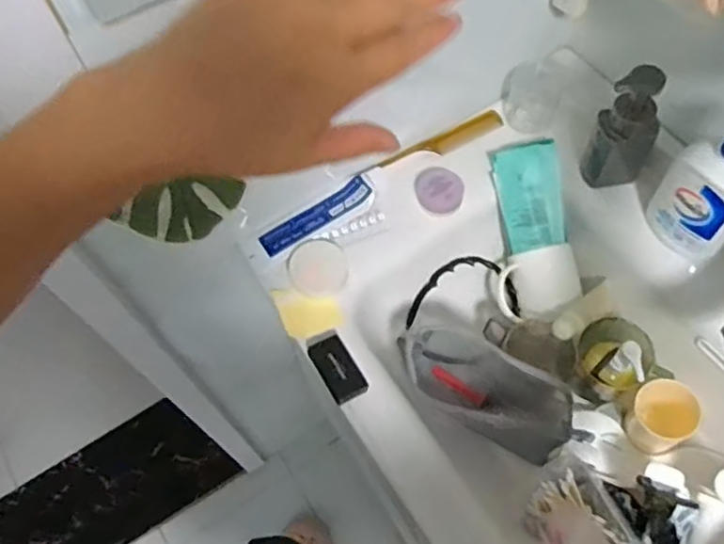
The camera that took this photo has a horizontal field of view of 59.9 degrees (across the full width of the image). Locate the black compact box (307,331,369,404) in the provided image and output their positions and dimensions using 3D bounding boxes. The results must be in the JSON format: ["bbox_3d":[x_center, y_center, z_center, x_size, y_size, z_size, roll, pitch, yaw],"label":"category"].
[{"bbox_3d":[-0.025,0.098,0.644,0.039,0.027,0.067,-28,64,-11],"label":"black compact box"}]

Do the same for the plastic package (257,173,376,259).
[{"bbox_3d":[-0.049,-0.064,0.723,0.146,0.015,0.039,-30,64,-12],"label":"plastic package"}]

